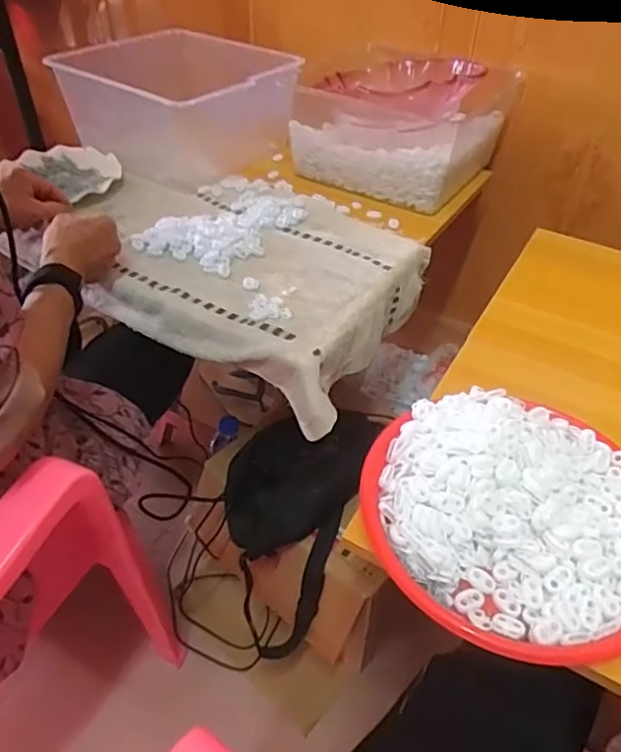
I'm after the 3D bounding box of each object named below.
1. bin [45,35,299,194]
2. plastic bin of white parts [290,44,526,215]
[{"bbox_3d":[-0.200,-0.427,0.951,0.277,0.155,0.322,34,51,31],"label":"bin"},{"bbox_3d":[0.144,-0.411,0.942,0.278,0.148,0.288,24,46,22],"label":"plastic bin of white parts"}]

